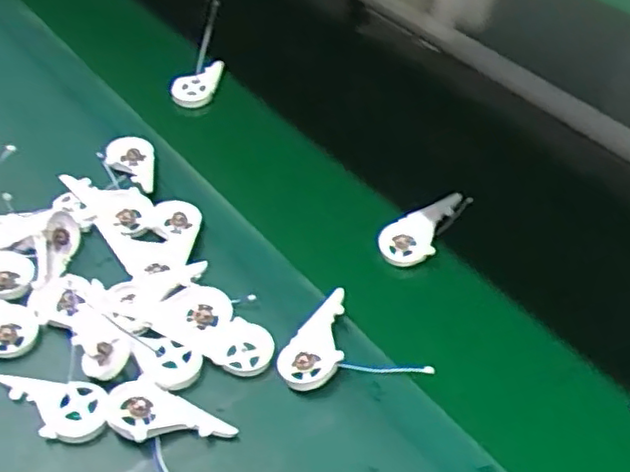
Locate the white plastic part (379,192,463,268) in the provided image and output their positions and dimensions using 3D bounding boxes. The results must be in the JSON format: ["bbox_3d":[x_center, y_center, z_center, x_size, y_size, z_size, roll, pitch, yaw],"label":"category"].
[{"bbox_3d":[0.106,-0.006,0.645,0.092,0.018,0.046,-42,59,-9],"label":"white plastic part"}]

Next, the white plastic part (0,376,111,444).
[{"bbox_3d":[-0.203,0.130,0.504,0.093,0.014,0.049,4,47,0],"label":"white plastic part"}]

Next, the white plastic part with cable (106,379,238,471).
[{"bbox_3d":[-0.103,0.148,0.486,0.118,0.014,0.060,34,54,25],"label":"white plastic part with cable"}]

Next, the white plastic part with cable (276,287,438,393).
[{"bbox_3d":[0.023,0.103,0.533,0.088,0.023,0.103,-31,56,-28],"label":"white plastic part with cable"}]

